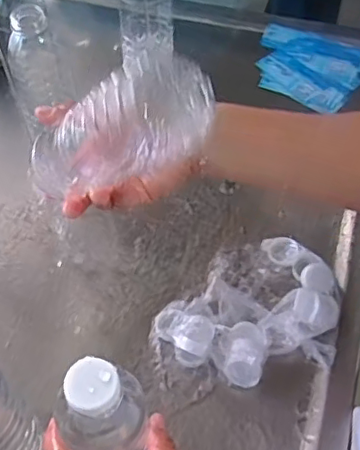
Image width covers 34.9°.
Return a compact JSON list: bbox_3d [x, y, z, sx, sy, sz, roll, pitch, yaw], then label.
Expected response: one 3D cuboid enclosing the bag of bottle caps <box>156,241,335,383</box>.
[{"bbox_3d":[0.078,0.081,0.556,0.144,0.032,0.163,33,62,22],"label":"bag of bottle caps"}]

